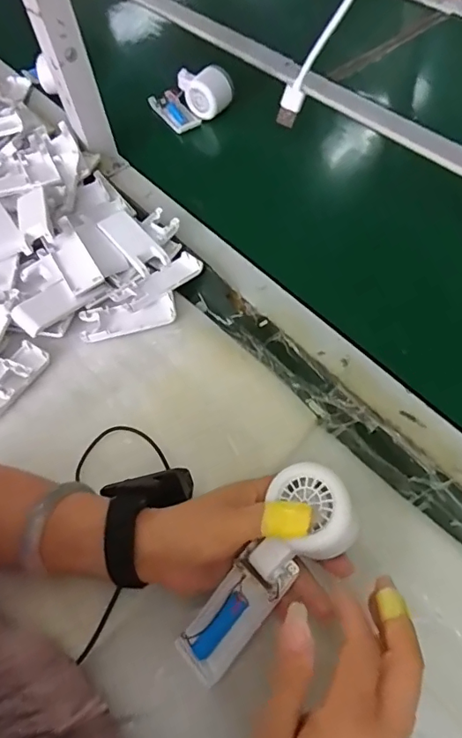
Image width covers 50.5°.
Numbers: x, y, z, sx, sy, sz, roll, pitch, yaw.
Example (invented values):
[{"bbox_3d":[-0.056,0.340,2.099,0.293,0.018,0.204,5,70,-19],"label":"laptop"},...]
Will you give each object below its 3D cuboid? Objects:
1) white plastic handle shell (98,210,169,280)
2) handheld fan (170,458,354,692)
[{"bbox_3d":[-0.115,-0.150,0.576,0.040,0.019,0.097,-38,63,-18],"label":"white plastic handle shell"},{"bbox_3d":[0.024,0.140,0.340,0.055,0.046,0.166,39,100,25],"label":"handheld fan"}]

